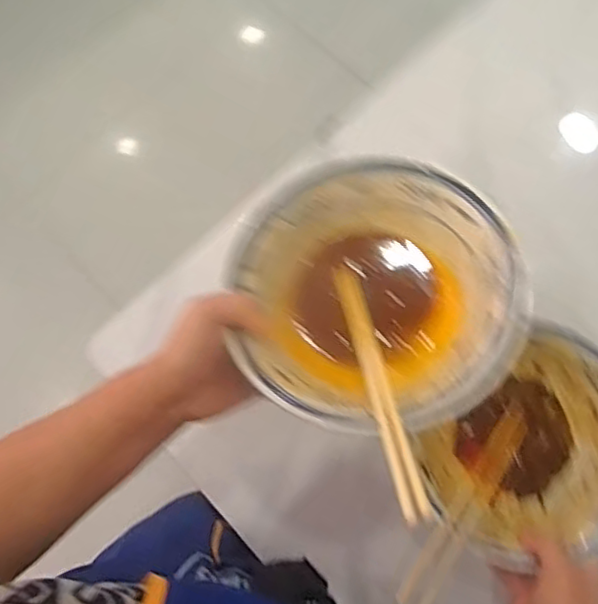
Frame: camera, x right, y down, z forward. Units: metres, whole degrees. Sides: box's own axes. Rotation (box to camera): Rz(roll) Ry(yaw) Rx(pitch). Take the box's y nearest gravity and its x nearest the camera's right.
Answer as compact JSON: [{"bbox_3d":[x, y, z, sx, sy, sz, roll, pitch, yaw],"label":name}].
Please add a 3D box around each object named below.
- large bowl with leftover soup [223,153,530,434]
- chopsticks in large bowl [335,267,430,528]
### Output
[{"bbox_3d":[0.049,-0.010,0.439,0.184,0.070,0.190,0,72,-1],"label":"large bowl with leftover soup"},{"bbox_3d":[0.047,0.046,0.404,0.015,0.006,0.199,-8,44,-3],"label":"chopsticks in large bowl"}]

